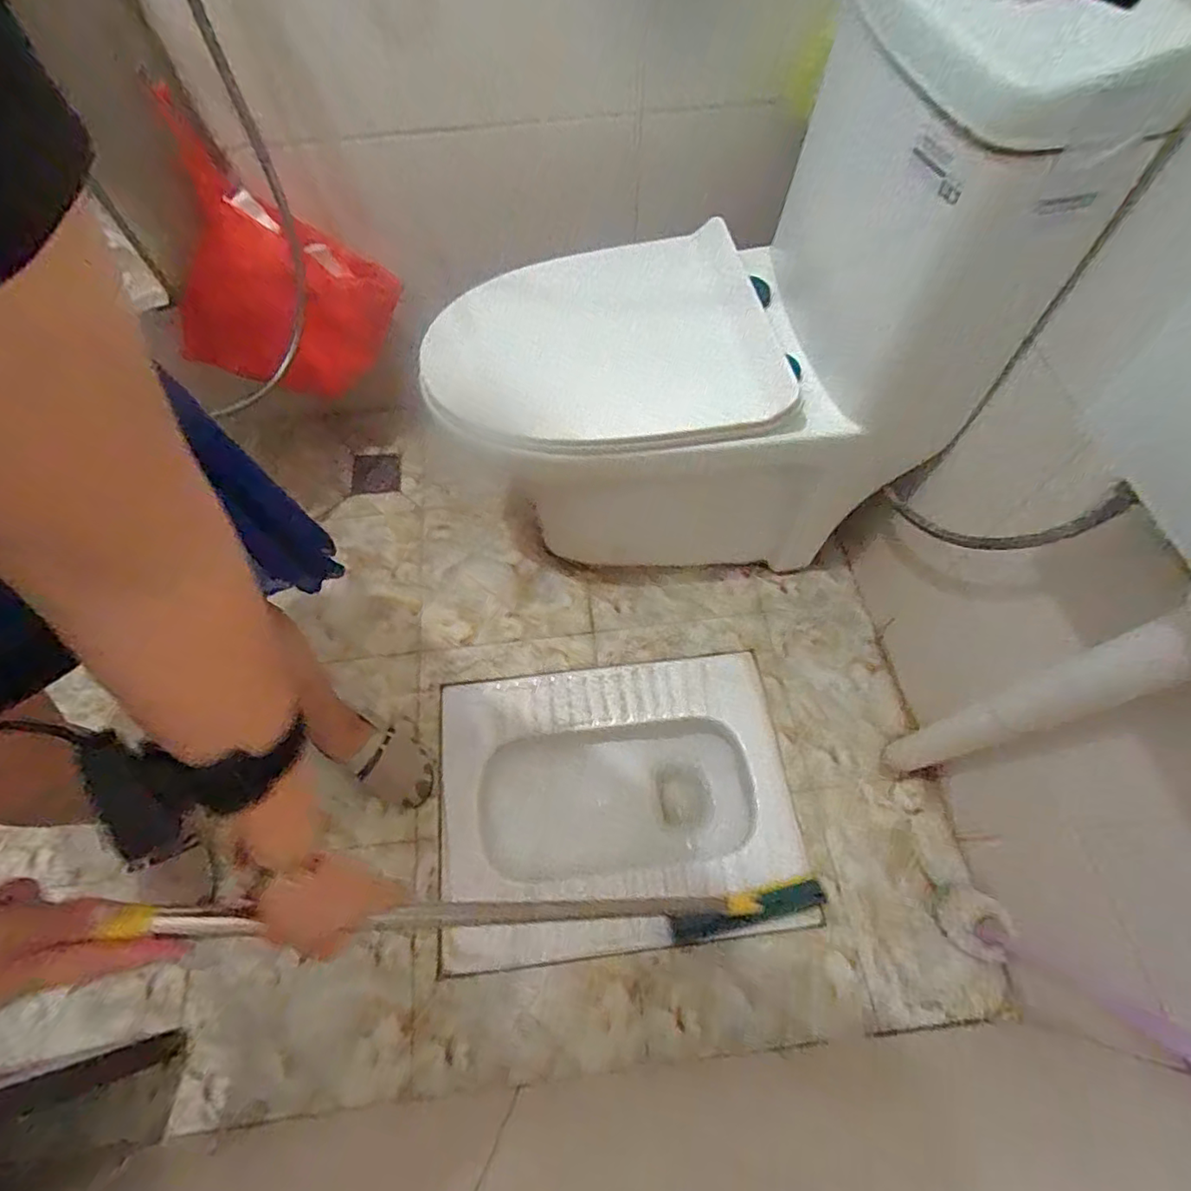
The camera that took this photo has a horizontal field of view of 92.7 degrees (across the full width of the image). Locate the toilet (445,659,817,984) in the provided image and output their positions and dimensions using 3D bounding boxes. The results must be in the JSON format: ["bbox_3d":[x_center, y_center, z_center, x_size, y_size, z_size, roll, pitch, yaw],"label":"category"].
[{"bbox_3d":[0.032,0.336,0.933,0.524,0.165,0.404,-6,64,-2],"label":"toilet"}]

